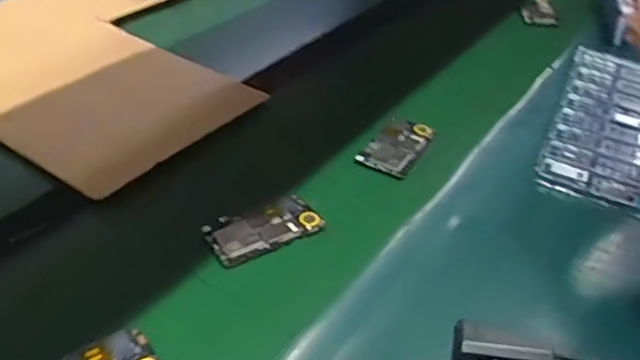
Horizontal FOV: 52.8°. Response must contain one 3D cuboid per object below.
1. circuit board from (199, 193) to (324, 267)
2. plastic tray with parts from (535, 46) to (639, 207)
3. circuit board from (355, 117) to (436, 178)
[{"bbox_3d":[-0.060,0.052,0.699,0.122,0.010,0.064,-20,43,-25],"label":"circuit board"},{"bbox_3d":[0.406,-0.083,0.898,0.142,0.027,0.360,18,41,19],"label":"plastic tray with parts"},{"bbox_3d":[0.102,-0.045,0.837,0.067,0.013,0.110,23,43,25],"label":"circuit board"}]

